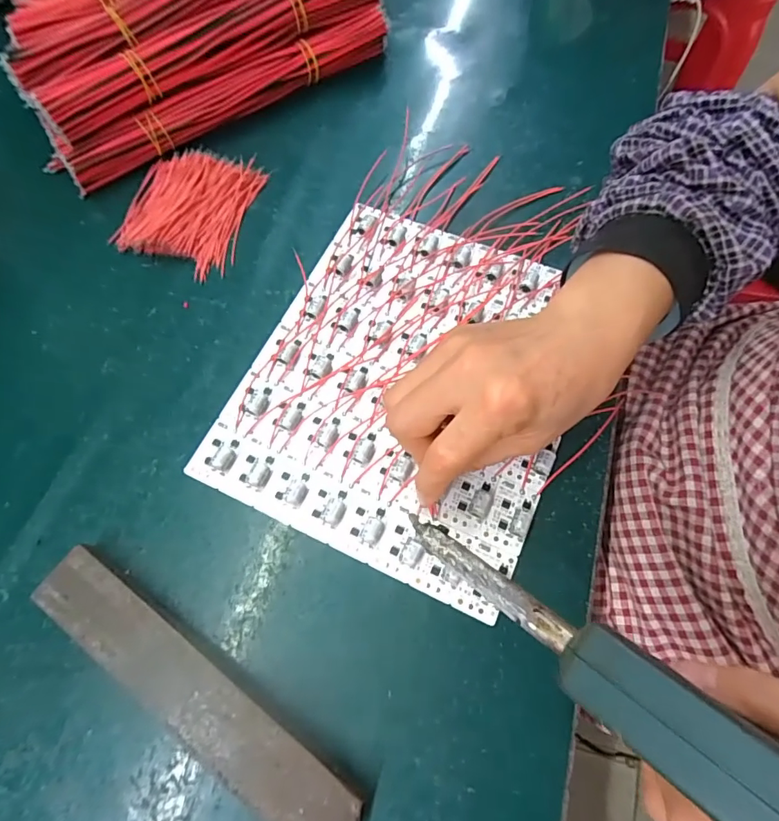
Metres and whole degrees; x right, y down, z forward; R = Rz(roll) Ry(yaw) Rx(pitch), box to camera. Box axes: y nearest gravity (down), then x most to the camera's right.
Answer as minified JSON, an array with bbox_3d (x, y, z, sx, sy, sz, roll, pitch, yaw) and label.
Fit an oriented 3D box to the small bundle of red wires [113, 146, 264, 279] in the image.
[{"bbox_3d":[-0.159,-0.158,0.367,0.096,0.014,0.106,10,68,6],"label":"small bundle of red wires"}]

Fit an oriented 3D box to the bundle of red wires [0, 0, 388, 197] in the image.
[{"bbox_3d":[-0.149,-0.309,0.385,0.293,0.089,0.107,-32,70,-11],"label":"bundle of red wires"}]

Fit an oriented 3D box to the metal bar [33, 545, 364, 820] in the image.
[{"bbox_3d":[-0.099,0.142,0.240,0.197,0.018,0.037,31,72,14],"label":"metal bar"}]

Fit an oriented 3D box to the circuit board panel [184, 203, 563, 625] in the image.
[{"bbox_3d":[0.014,-0.026,0.309,0.199,0.012,0.236,23,70,11],"label":"circuit board panel"}]

